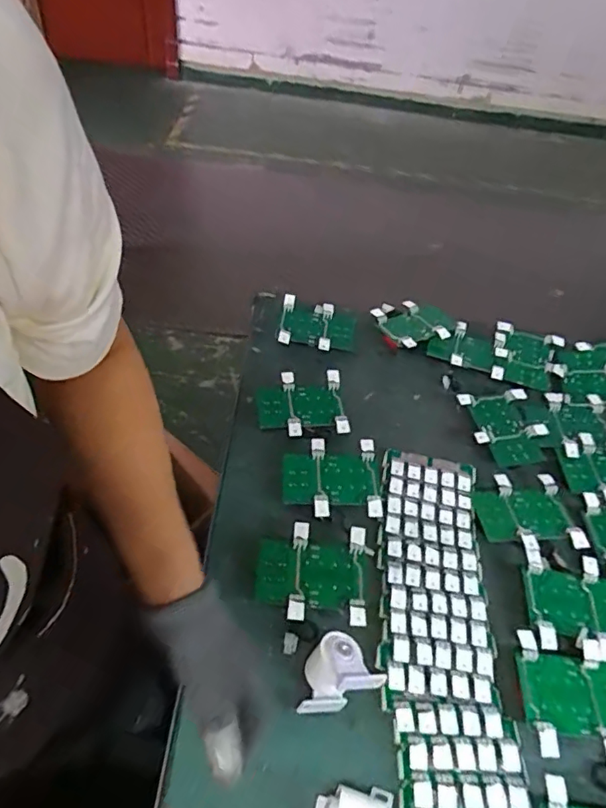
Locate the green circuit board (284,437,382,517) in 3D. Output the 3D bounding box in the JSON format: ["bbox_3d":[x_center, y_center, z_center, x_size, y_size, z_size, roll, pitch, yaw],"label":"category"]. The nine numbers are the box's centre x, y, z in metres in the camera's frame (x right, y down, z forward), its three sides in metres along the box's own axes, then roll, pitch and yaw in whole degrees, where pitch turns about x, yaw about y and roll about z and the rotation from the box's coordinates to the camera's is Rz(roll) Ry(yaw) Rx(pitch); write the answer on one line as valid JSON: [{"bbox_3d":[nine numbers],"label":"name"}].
[{"bbox_3d":[0.035,0.095,0.667,0.117,0.024,0.106,0,51,-5],"label":"green circuit board"}]

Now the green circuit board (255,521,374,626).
[{"bbox_3d":[0.012,0.189,0.587,0.125,0.022,0.106,5,51,-1],"label":"green circuit board"}]

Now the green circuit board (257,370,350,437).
[{"bbox_3d":[-0.003,0.000,0.730,0.116,0.017,0.103,-2,51,-7],"label":"green circuit board"}]

